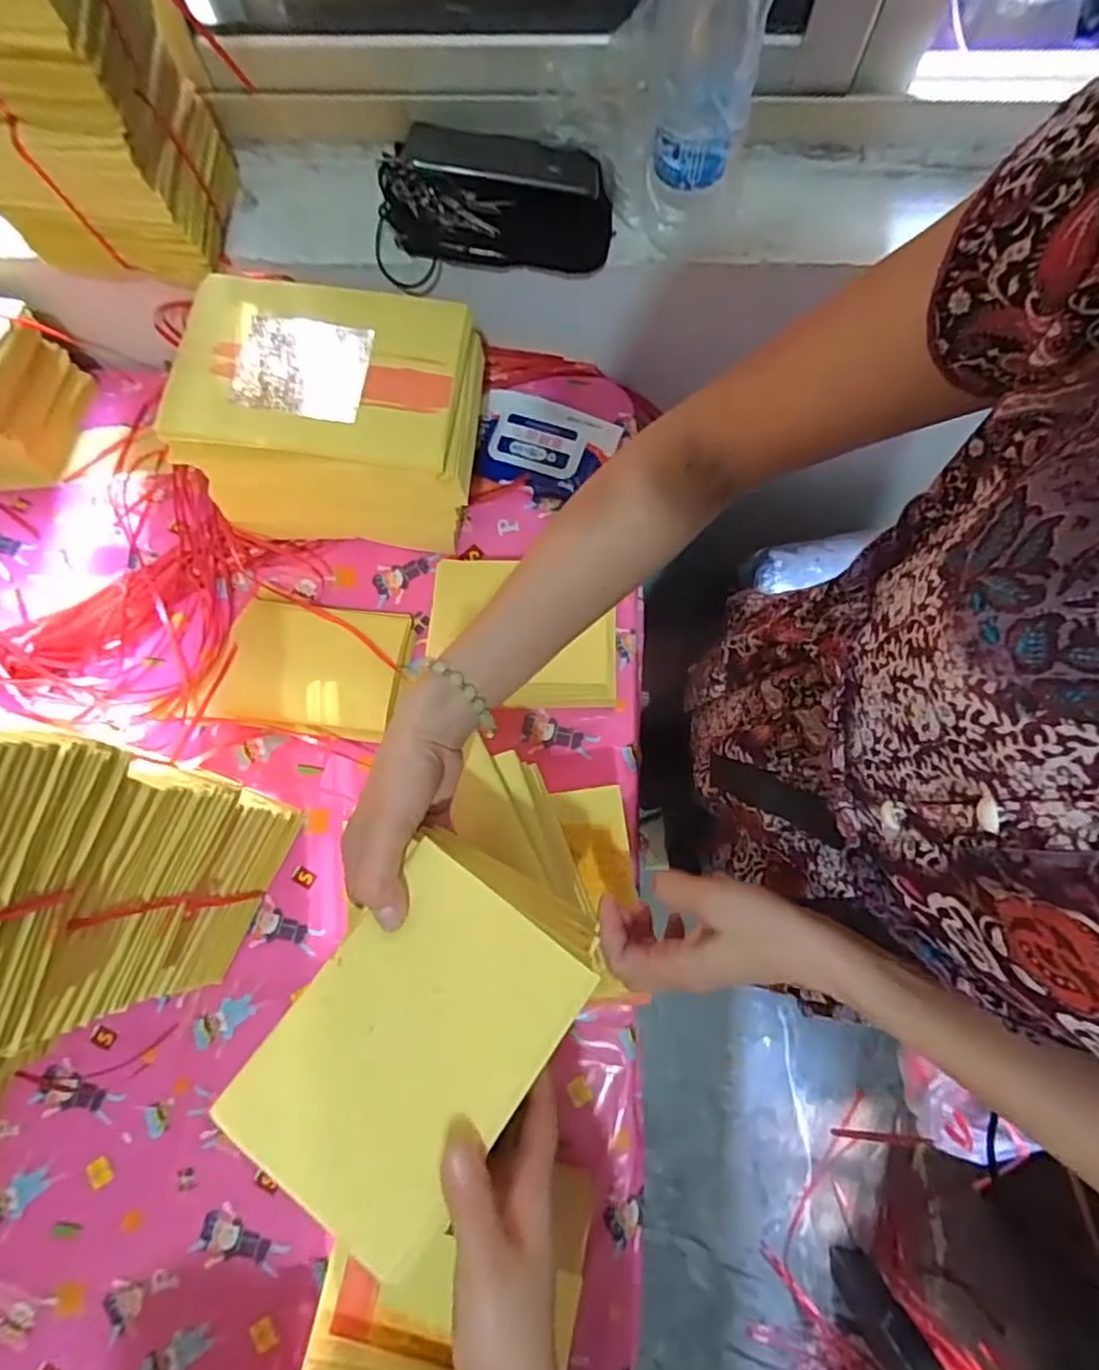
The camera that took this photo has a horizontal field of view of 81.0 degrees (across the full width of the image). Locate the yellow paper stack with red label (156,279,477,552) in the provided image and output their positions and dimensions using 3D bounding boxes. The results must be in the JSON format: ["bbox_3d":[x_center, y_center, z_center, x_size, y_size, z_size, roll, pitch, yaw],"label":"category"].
[{"bbox_3d":[-0.191,-0.249,0.611,0.247,0.156,0.166,4,76,2],"label":"yellow paper stack with red label"}]

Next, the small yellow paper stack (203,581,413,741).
[{"bbox_3d":[-0.230,-0.022,0.636,0.168,0.020,0.134,9,74,-4],"label":"small yellow paper stack"}]

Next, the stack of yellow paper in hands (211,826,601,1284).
[{"bbox_3d":[-0.063,0.175,0.326,0.123,0.039,0.166,34,79,9],"label":"stack of yellow paper in hands"}]

